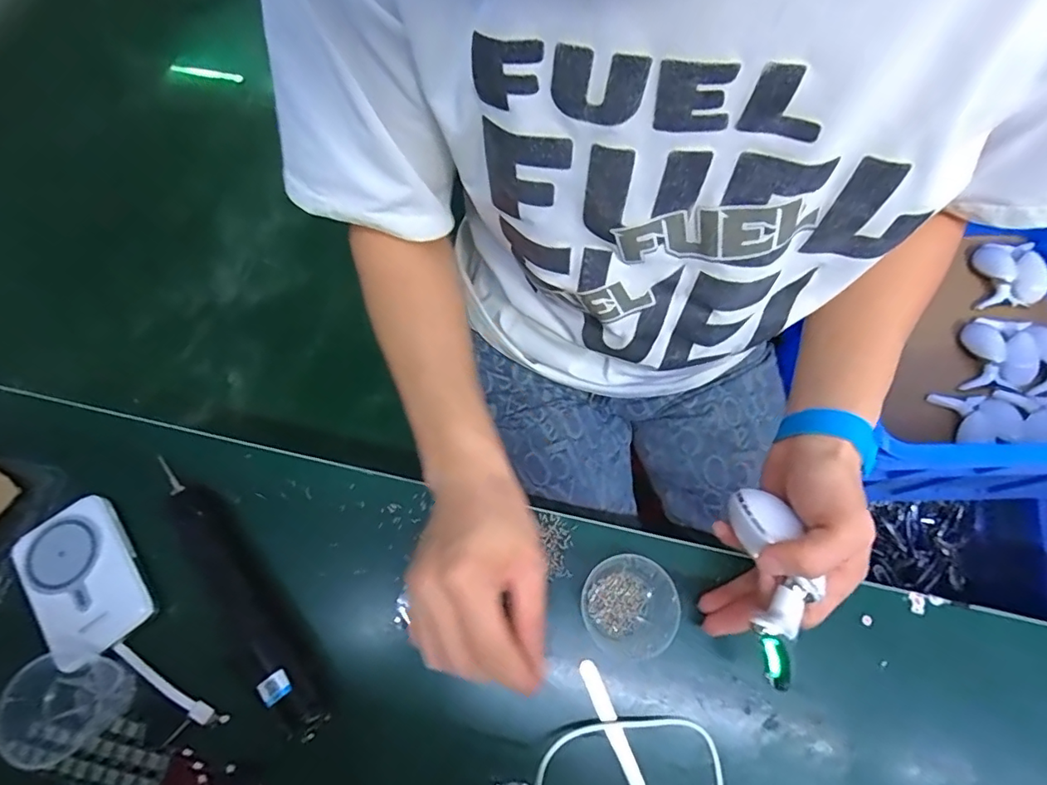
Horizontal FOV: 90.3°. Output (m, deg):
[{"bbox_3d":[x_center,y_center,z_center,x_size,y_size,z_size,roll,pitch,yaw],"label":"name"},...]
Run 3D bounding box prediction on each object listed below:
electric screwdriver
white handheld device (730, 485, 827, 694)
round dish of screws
[{"bbox_3d":[-0.212,0.141,0.382,0.036,0.037,0.236,-39,74,-11],"label":"electric screwdriver"},{"bbox_3d":[0.159,0.119,0.332,0.034,0.030,0.120,6,57,4],"label":"white handheld device"},{"bbox_3d":[0.080,0.158,0.386,0.070,0.019,0.070,0,68,1],"label":"round dish of screws"}]

